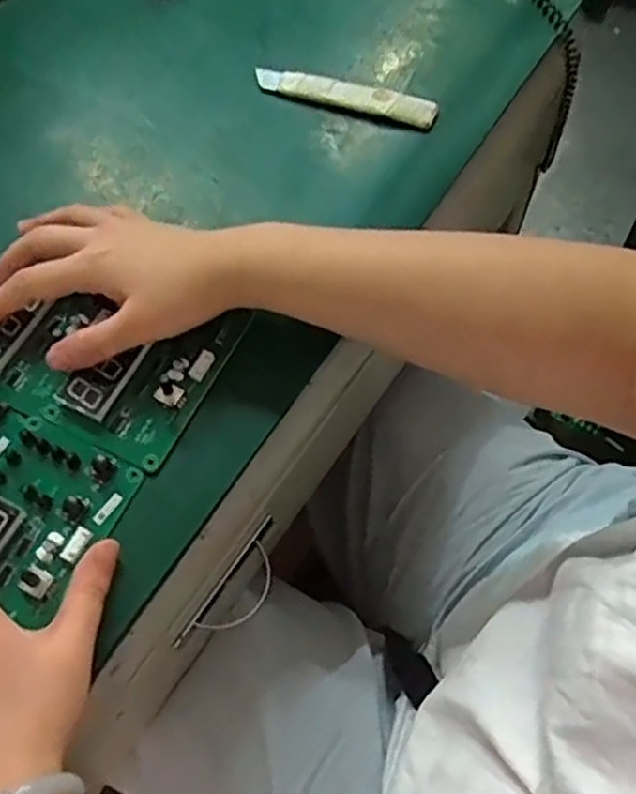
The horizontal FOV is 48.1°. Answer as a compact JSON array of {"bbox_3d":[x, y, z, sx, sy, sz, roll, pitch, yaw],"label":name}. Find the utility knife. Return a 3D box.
[{"bbox_3d":[0.020,-0.220,0.520,0.135,0.011,0.025,15,65,10],"label":"utility knife"}]

